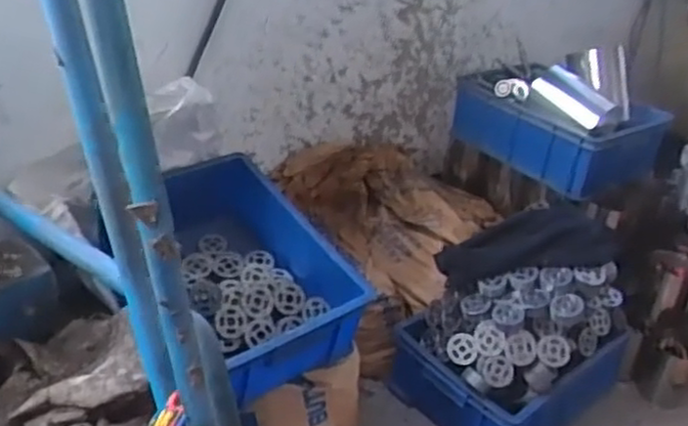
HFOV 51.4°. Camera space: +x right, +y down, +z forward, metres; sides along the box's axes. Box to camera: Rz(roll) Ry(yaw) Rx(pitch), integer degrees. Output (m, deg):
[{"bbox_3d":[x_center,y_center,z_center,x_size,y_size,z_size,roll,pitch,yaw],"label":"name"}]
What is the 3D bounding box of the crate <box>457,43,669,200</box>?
[{"bbox_3d":[0.481,-0.219,1.634,0.286,0.229,0.427,-14,35,-29],"label":"crate"}]

